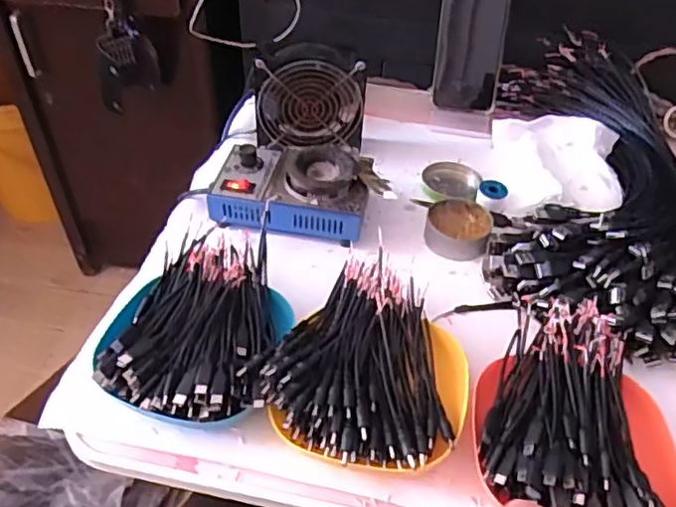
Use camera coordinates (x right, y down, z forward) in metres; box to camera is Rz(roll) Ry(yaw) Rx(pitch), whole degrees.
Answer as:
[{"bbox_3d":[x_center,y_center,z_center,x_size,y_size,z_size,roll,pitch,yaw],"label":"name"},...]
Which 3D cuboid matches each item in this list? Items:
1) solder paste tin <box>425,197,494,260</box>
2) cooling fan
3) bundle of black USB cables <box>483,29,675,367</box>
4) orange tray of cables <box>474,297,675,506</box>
[{"bbox_3d":[0.118,-0.025,0.613,0.061,0.026,0.058,14,46,12],"label":"solder paste tin"},{"bbox_3d":[-0.030,-0.170,0.691,0.121,0.117,0.053,-1,34,-7],"label":"cooling fan"},{"bbox_3d":[0.311,-0.073,0.638,0.289,0.062,0.428,11,45,9],"label":"bundle of black USB cables"},{"bbox_3d":[0.170,0.112,0.450,0.138,0.049,0.184,9,45,7],"label":"orange tray of cables"}]

